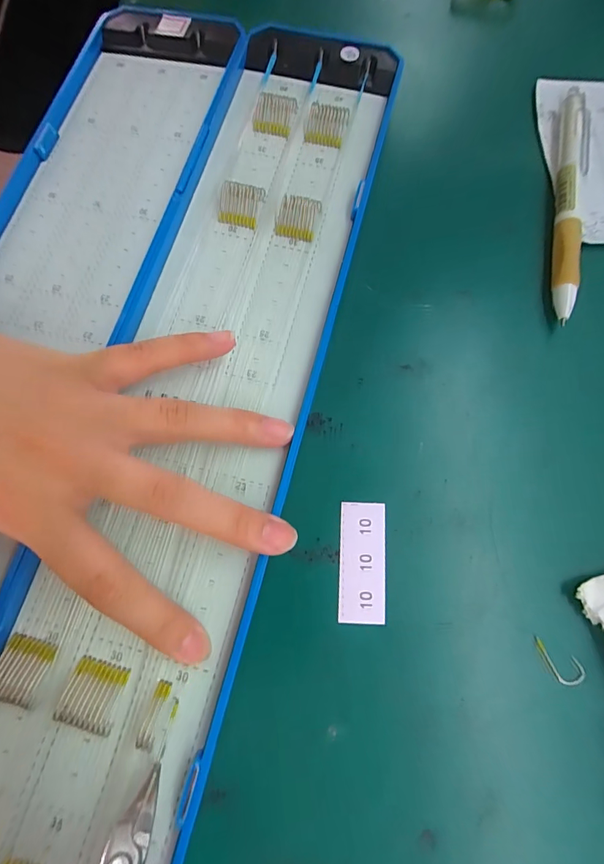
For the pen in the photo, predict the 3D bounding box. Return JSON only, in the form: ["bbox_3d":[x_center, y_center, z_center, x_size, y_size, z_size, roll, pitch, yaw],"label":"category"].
[{"bbox_3d":[0.137,-0.116,0.207,0.017,0.011,0.138,11,75,5],"label":"pen"}]

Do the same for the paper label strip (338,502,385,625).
[{"bbox_3d":[0.024,0.051,0.163,0.018,0.004,0.046,2,74,2],"label":"paper label strip"}]

